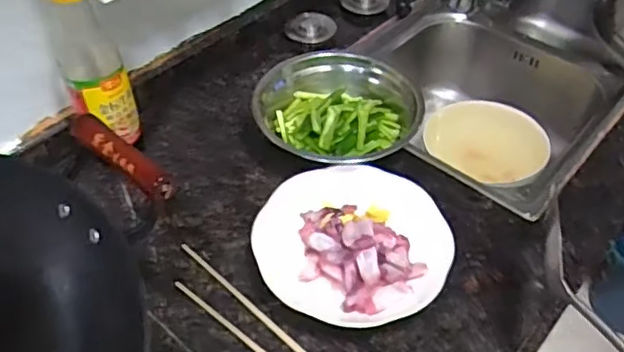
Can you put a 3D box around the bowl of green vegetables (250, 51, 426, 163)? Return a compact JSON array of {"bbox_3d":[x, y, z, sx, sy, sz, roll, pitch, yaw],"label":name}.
[{"bbox_3d":[0.028,-0.084,0.757,0.187,0.097,0.153,25,51,22],"label":"bowl of green vegetables"}]

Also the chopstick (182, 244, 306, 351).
[{"bbox_3d":[-0.058,0.138,0.611,0.235,0.005,0.009,34,54,28],"label":"chopstick"}]

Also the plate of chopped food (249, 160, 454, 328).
[{"bbox_3d":[0.044,0.069,0.650,0.204,0.051,0.181,9,46,8],"label":"plate of chopped food"}]

